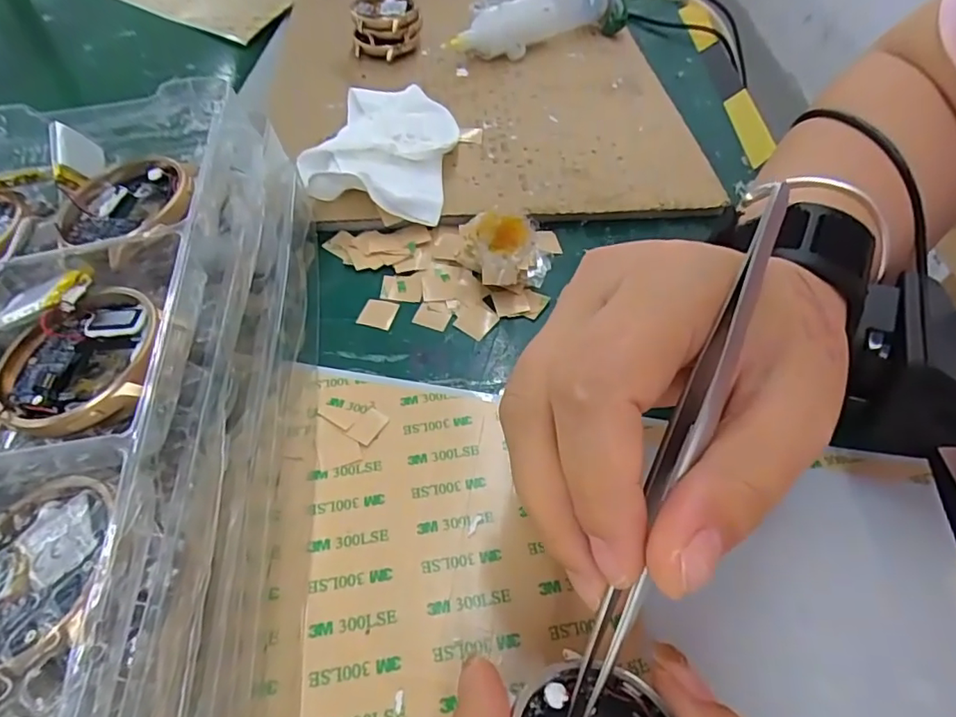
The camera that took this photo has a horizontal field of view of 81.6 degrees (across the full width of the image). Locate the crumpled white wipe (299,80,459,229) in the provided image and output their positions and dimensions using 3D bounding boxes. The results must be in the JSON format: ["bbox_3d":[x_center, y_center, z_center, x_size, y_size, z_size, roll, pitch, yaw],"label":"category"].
[{"bbox_3d":[-0.050,-0.115,0.302,0.075,0.021,0.103,8,52,5],"label":"crumpled white wipe"}]

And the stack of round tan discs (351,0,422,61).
[{"bbox_3d":[-0.062,-0.222,0.376,0.044,0.031,0.039,-10,53,-9],"label":"stack of round tan discs"}]

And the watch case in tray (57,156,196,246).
[{"bbox_3d":[-0.121,-0.056,0.192,0.045,0.012,0.042,-22,56,-18],"label":"watch case in tray"}]

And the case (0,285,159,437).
[{"bbox_3d":[-0.106,0.000,0.148,0.049,0.010,0.042,37,62,26],"label":"case"}]

